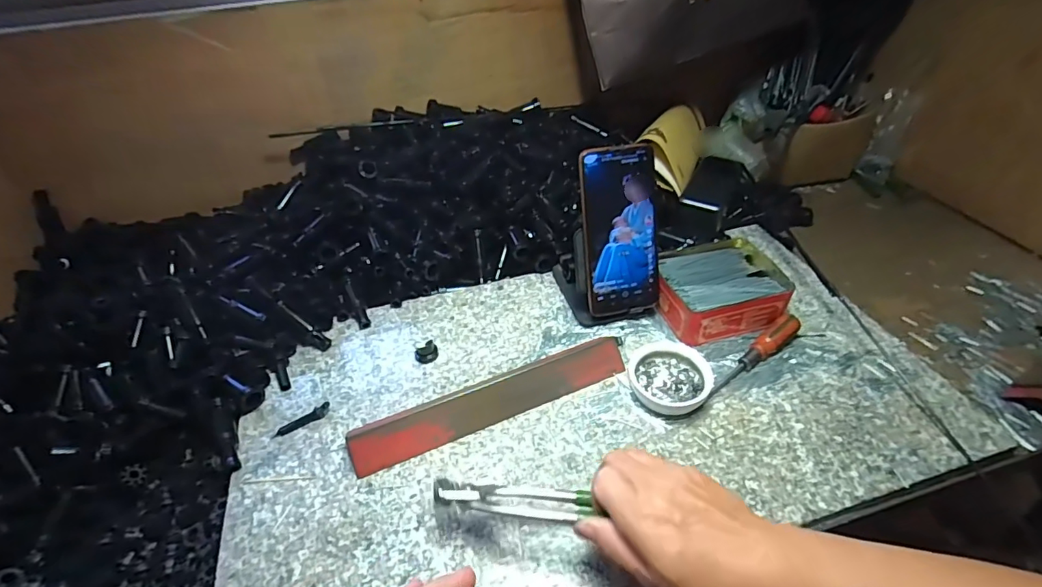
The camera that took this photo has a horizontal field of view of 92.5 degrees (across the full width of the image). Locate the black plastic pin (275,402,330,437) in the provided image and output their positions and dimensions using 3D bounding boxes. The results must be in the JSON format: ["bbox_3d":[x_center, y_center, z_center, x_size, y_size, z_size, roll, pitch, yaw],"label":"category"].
[{"bbox_3d":[-0.198,0.115,0.455,0.048,0.009,0.012,-23,45,-21],"label":"black plastic pin"}]

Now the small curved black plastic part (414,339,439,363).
[{"bbox_3d":[-0.095,0.061,0.507,0.023,0.013,0.018,-20,44,-18],"label":"small curved black plastic part"}]

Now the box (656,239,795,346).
[{"bbox_3d":[0.211,-0.004,0.536,0.133,0.041,0.111,-17,43,-14],"label":"box"}]

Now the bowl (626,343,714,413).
[{"bbox_3d":[0.136,0.079,0.462,0.071,0.024,0.072,-2,41,2],"label":"bowl"}]

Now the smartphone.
[{"bbox_3d":[0.101,-0.062,0.503,0.075,0.166,0.005,-9,15,-9],"label":"smartphone"}]

